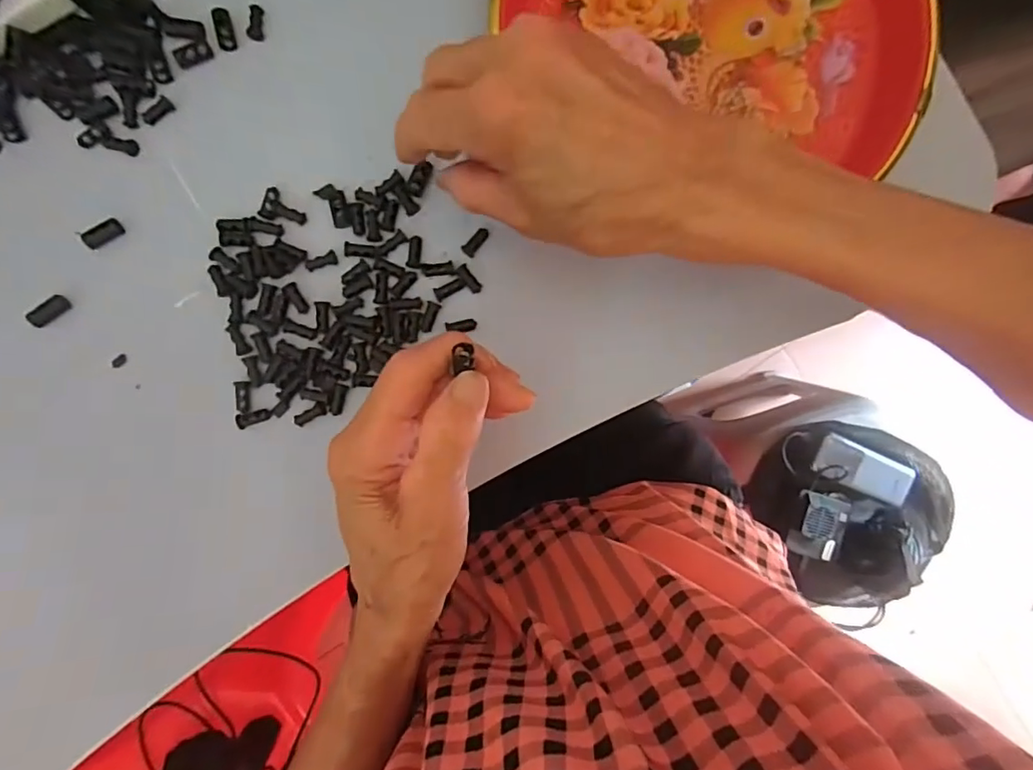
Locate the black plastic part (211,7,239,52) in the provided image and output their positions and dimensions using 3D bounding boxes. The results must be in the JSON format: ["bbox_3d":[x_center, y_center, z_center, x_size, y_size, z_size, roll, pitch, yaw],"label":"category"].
[{"bbox_3d":[-0.150,-0.183,0.277,0.009,0.004,0.019,-9,91,-2],"label":"black plastic part"}]

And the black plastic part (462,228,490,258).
[{"bbox_3d":[-0.021,-0.076,0.287,0.007,0.007,0.017,43,89,-2],"label":"black plastic part"}]

